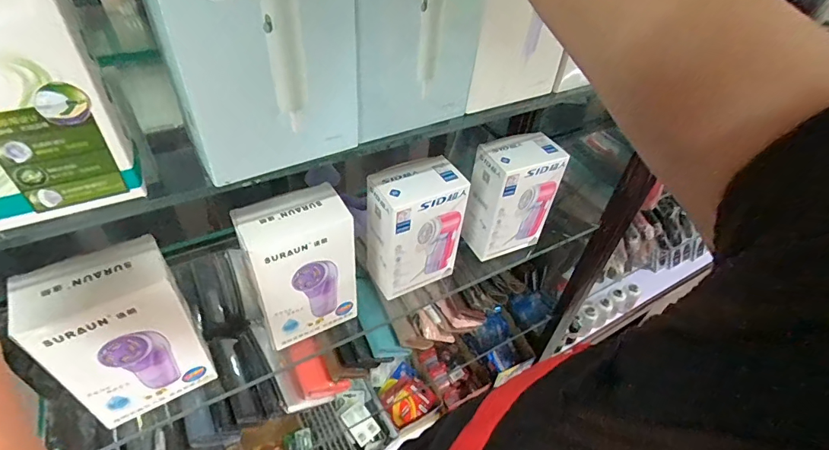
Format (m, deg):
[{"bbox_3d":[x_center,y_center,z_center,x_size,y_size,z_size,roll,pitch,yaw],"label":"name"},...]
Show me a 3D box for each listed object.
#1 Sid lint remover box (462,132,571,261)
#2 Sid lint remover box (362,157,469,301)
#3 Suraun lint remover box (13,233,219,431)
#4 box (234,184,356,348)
[{"bbox_3d":[0.154,-0.044,0.674,0.119,0.179,0.075,-17,48,-23],"label":"Sid lint remover box"},{"bbox_3d":[0.000,0.006,0.601,0.122,0.176,0.076,-19,49,-24],"label":"Sid lint remover box"},{"bbox_3d":[-0.297,0.115,0.441,0.118,0.187,0.067,-24,51,-28],"label":"Suraun lint remover box"},{"bbox_3d":[-0.141,0.053,0.527,0.119,0.184,0.072,-19,49,-25],"label":"box"}]

